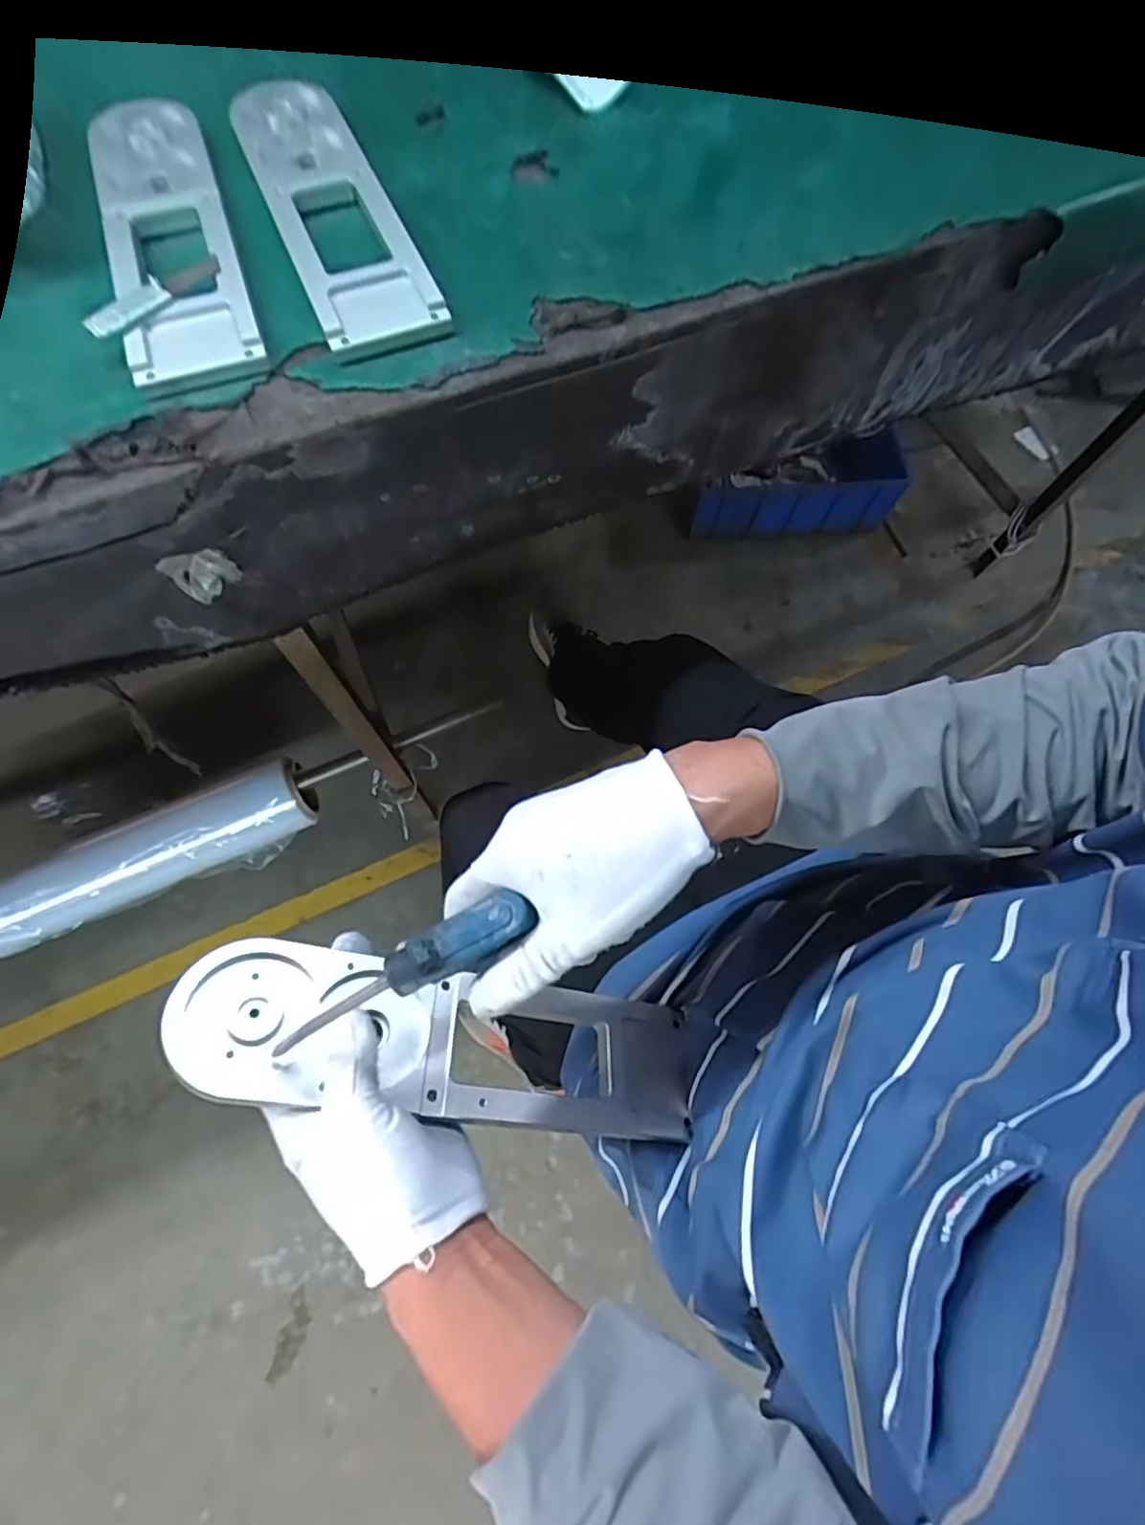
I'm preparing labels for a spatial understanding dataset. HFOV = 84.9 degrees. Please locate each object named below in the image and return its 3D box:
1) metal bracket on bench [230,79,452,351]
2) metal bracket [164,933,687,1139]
[{"bbox_3d":[-0.172,-0.391,0.435,0.078,0.016,0.275,-24,73,-9],"label":"metal bracket on bench"},{"bbox_3d":[-0.067,0.169,0.366,0.295,0.028,0.081,18,46,-18],"label":"metal bracket"}]

